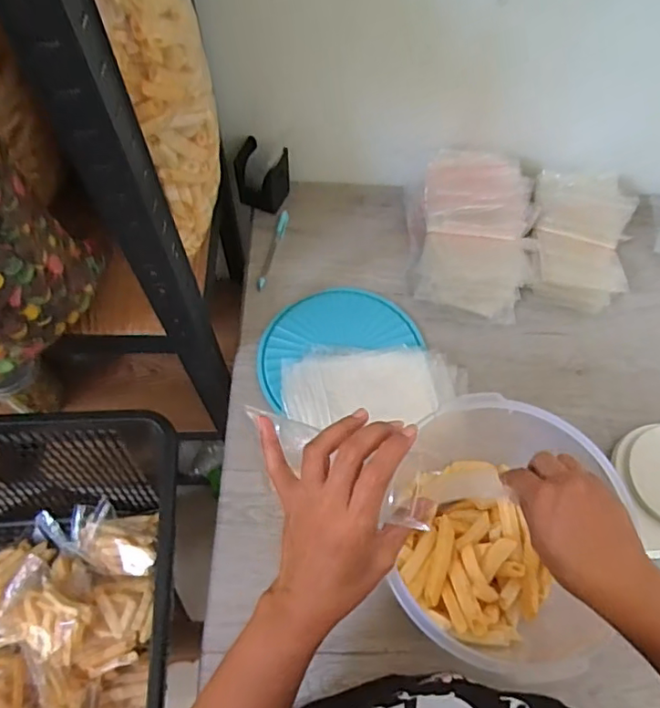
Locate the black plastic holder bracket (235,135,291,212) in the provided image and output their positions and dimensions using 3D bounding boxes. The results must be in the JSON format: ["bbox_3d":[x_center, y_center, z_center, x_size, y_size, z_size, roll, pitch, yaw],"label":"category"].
[{"bbox_3d":[-0.097,-0.250,0.787,0.075,0.077,0.058,19,66,7],"label":"black plastic holder bracket"}]

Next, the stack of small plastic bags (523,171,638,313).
[{"bbox_3d":[0.339,-0.153,0.744,0.134,0.082,0.177,10,65,4],"label":"stack of small plastic bags"}]

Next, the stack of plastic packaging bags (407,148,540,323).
[{"bbox_3d":[0.182,-0.157,0.723,0.166,0.106,0.198,13,65,5],"label":"stack of plastic packaging bags"}]

